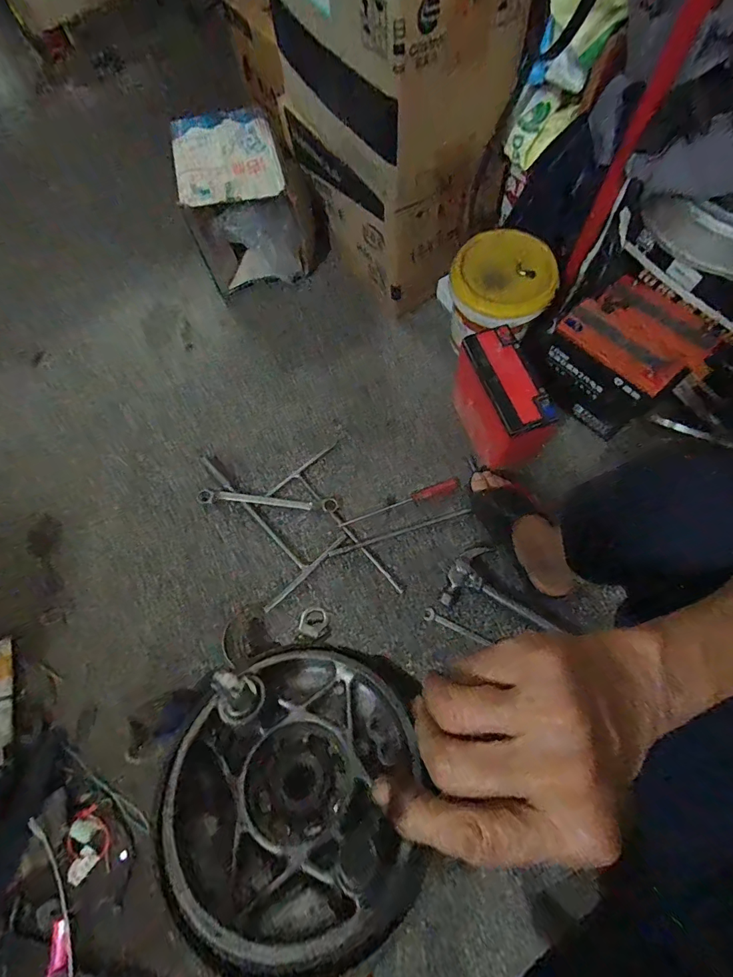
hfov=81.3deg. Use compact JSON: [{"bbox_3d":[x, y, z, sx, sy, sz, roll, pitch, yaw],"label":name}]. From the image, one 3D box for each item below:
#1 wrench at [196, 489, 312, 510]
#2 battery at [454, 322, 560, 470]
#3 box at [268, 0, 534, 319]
[{"bbox_3d":[-0.204,0.025,0.770,0.210,0.006,0.027,7,70,6],"label":"wrench"},{"bbox_3d":[0.217,-0.144,0.728,0.070,0.183,0.176,-16,69,-3],"label":"battery"},{"bbox_3d":[0.042,-0.655,0.744,0.275,0.434,0.417,-26,70,-7],"label":"box"}]

